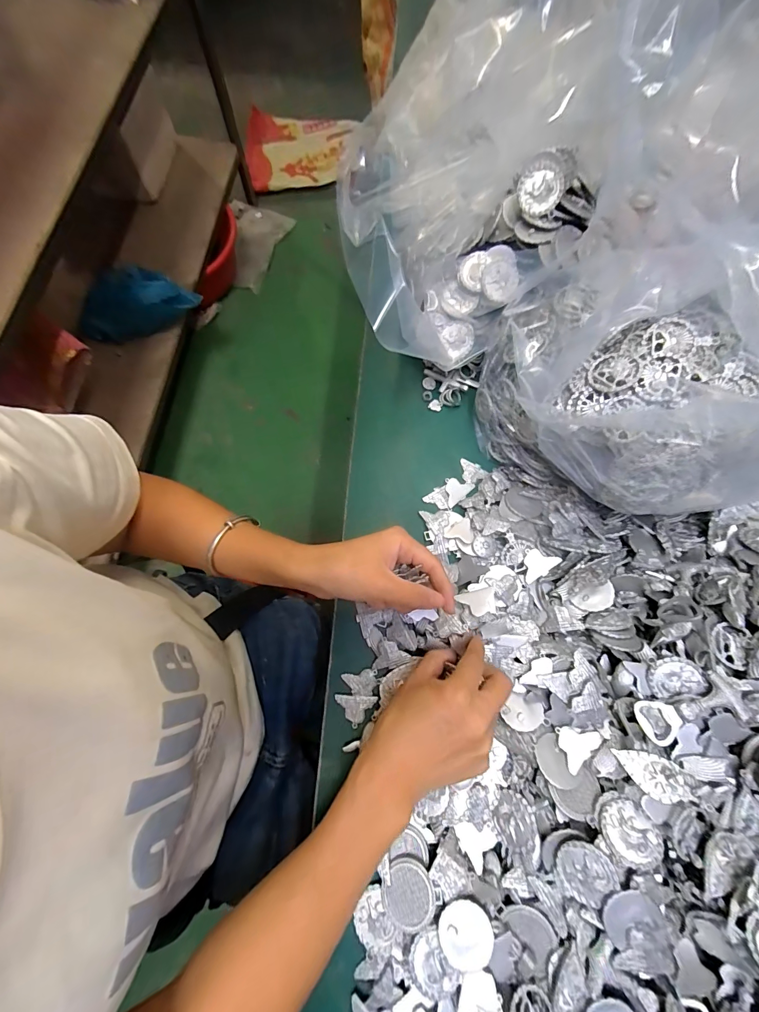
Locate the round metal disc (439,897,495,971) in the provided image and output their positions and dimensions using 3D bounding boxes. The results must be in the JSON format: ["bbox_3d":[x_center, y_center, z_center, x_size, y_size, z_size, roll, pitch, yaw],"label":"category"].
[{"bbox_3d":[0.061,0.304,0.269,0.036,0.009,0.037,1,74,-2],"label":"round metal disc"}]

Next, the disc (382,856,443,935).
[{"bbox_3d":[0.022,0.289,0.283,0.038,0.005,0.042,33,80,30],"label":"disc"}]

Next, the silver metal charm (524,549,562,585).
[{"bbox_3d":[0.145,0.054,0.350,0.035,0.004,0.024,-45,72,6],"label":"silver metal charm"}]

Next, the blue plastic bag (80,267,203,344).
[{"bbox_3d":[-0.628,-0.524,0.965,0.304,0.106,0.152,-14,74,8],"label":"blue plastic bag"}]

